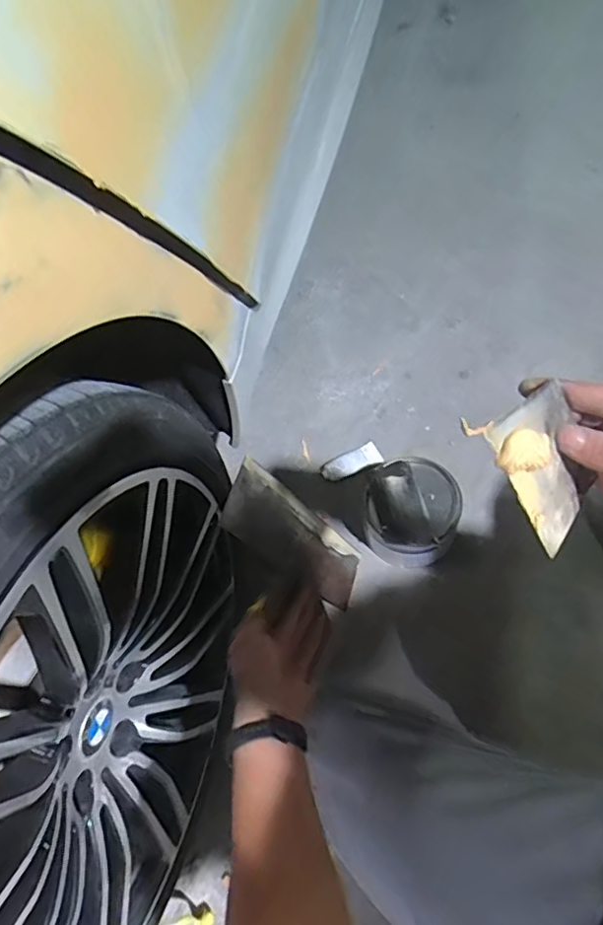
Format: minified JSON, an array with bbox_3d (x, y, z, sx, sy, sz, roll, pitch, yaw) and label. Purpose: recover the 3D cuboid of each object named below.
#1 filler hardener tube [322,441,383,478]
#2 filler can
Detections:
[{"bbox_3d":[0.091,0.004,1.002,0.109,0.018,0.045,-28,63,-4],"label":"filler hardener tube"},{"bbox_3d":[0.172,0.079,0.899,0.140,0.092,0.158,9,66,14],"label":"filler can"}]

